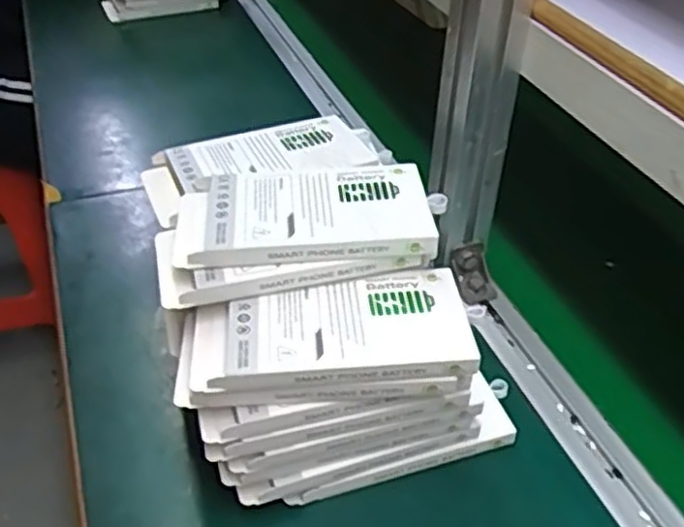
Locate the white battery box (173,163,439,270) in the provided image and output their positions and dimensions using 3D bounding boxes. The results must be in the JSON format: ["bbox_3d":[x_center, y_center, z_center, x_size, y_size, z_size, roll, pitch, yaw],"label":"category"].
[{"bbox_3d":[-0.025,-0.031,0.440,0.150,0.021,0.081,-2,40,-6],"label":"white battery box"}]

